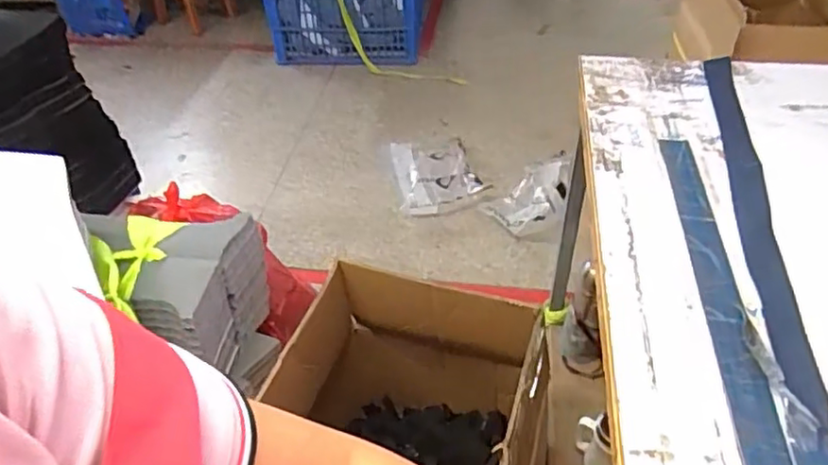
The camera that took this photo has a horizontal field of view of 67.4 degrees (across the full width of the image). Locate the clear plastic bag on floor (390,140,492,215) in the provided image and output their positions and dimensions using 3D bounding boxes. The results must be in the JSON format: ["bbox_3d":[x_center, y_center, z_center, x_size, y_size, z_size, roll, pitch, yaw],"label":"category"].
[{"bbox_3d":[0.072,-0.195,1.920,0.265,0.102,0.336,-7,42,-5],"label":"clear plastic bag on floor"}]

